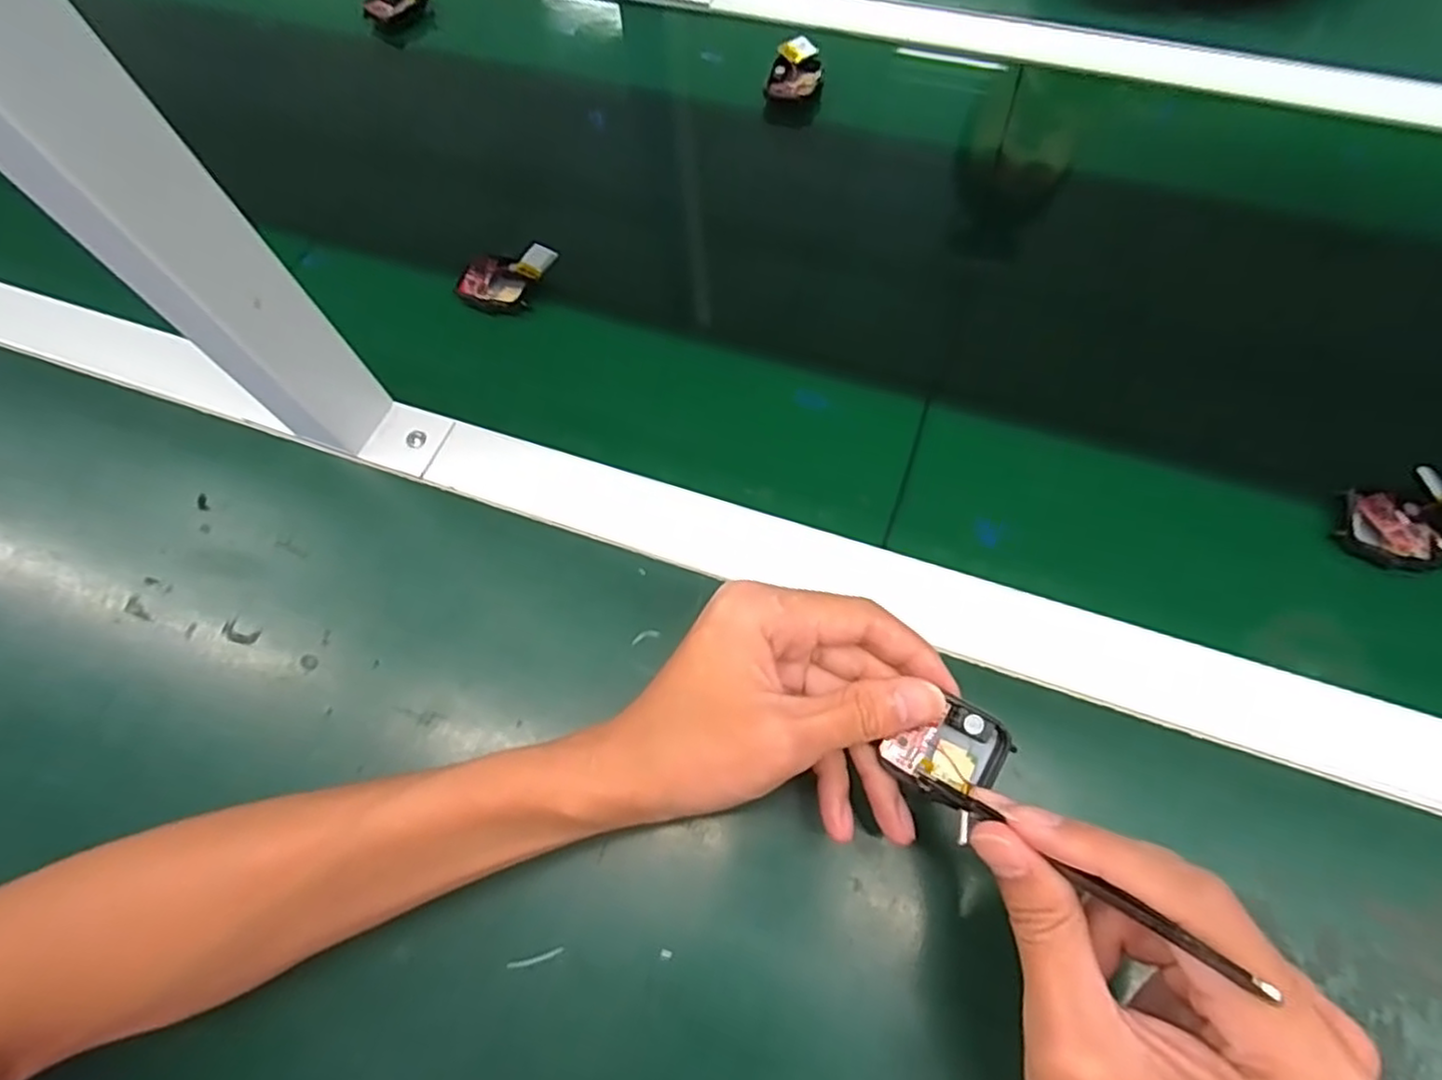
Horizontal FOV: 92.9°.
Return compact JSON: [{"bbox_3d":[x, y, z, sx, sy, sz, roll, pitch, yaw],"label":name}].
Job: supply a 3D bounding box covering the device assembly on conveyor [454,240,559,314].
[{"bbox_3d":[-0.130,-0.159,0.420,0.059,0.018,0.039,-9,66,-1],"label":"device assembly on conveyor"}]

